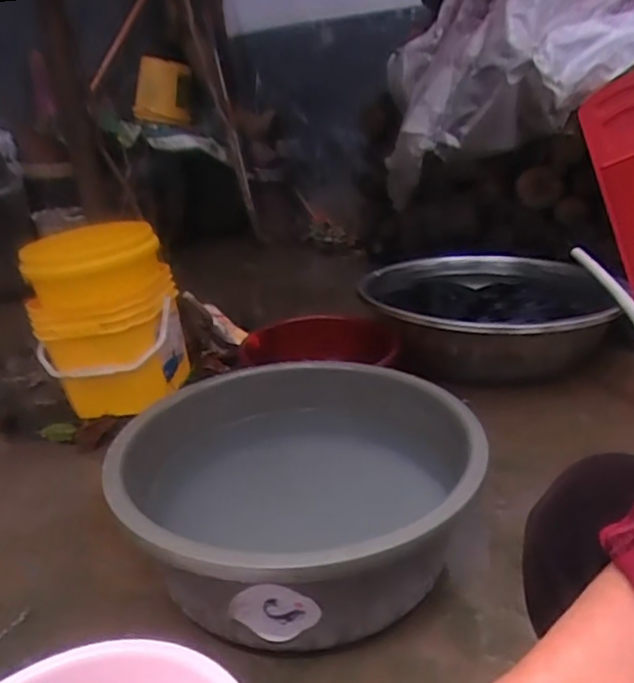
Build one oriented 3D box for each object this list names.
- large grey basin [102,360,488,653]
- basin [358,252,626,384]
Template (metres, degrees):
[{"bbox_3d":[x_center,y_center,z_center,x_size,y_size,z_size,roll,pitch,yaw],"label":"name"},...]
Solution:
[{"bbox_3d":[-0.035,0.213,0.852,0.495,0.198,0.489,-2,21,1],"label":"large grey basin"},{"bbox_3d":[0.408,-0.062,1.494,0.578,0.180,0.513,0,23,9],"label":"basin"}]

